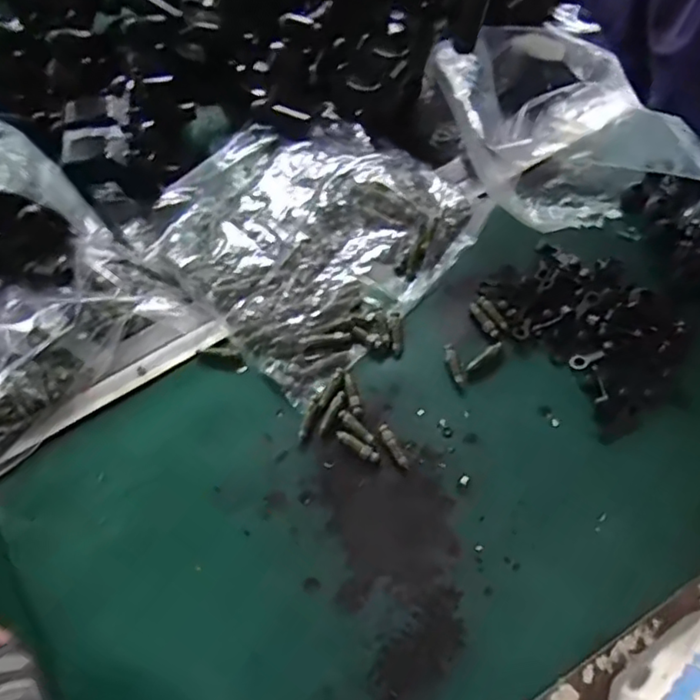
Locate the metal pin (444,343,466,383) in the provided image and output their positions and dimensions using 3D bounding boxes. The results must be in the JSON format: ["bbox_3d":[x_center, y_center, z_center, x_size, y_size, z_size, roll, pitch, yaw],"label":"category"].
[{"bbox_3d":[0.066,0.008,0.384,0.008,0.006,0.027,-15,68,-5],"label":"metal pin"}]

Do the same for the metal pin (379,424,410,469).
[{"bbox_3d":[0.027,0.058,0.364,0.007,0.004,0.029,-28,69,-10],"label":"metal pin"}]

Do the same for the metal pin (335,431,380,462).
[{"bbox_3d":[0.005,0.057,0.363,0.029,0.004,0.008,33,72,14],"label":"metal pin"}]

